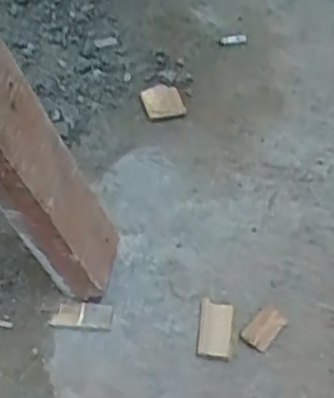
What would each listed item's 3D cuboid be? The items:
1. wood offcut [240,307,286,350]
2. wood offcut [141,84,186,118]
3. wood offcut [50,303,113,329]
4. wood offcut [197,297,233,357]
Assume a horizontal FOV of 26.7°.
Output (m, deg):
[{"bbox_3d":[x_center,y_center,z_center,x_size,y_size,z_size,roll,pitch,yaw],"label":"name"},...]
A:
[{"bbox_3d":[0.078,0.104,0.563,0.021,0.012,0.036,36,62,20],"label":"wood offcut"},{"bbox_3d":[-0.005,-0.105,0.727,0.040,0.005,0.045,-13,58,-14],"label":"wood offcut"},{"bbox_3d":[-0.067,0.092,0.557,0.047,0.007,0.020,3,56,-1],"label":"wood offcut"},{"bbox_3d":[0.038,0.103,0.559,0.025,0.011,0.045,7,56,2],"label":"wood offcut"}]

